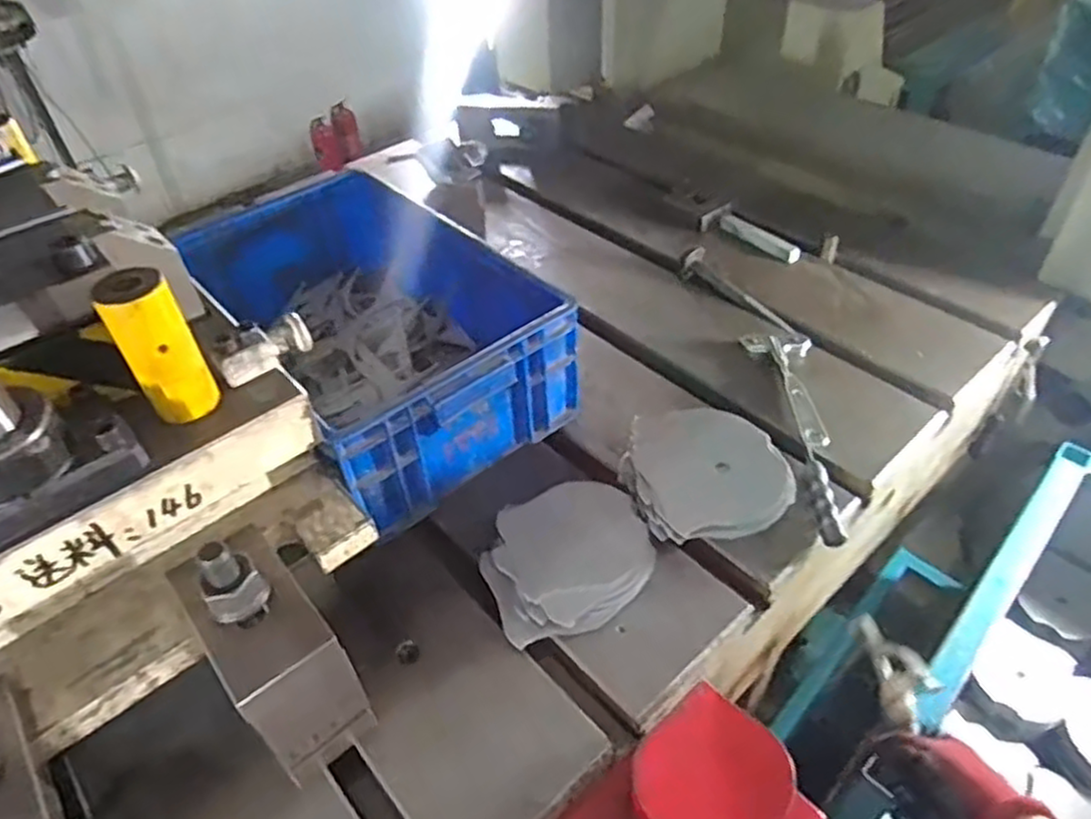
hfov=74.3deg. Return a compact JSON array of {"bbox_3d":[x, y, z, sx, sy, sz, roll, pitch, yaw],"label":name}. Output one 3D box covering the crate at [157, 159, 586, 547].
[{"bbox_3d":[-0.215,-0.099,0.919,0.310,0.181,0.482,-30,50,-25],"label":"crate"}]

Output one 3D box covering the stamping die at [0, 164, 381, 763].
[{"bbox_3d":[-0.443,0.024,0.557,0.469,0.299,0.369,-30,50,-25],"label":"stamping die"}]

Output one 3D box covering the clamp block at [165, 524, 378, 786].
[{"bbox_3d":[-0.227,0.194,0.594,0.077,0.211,0.137,-33,52,-27],"label":"clamp block"}]

